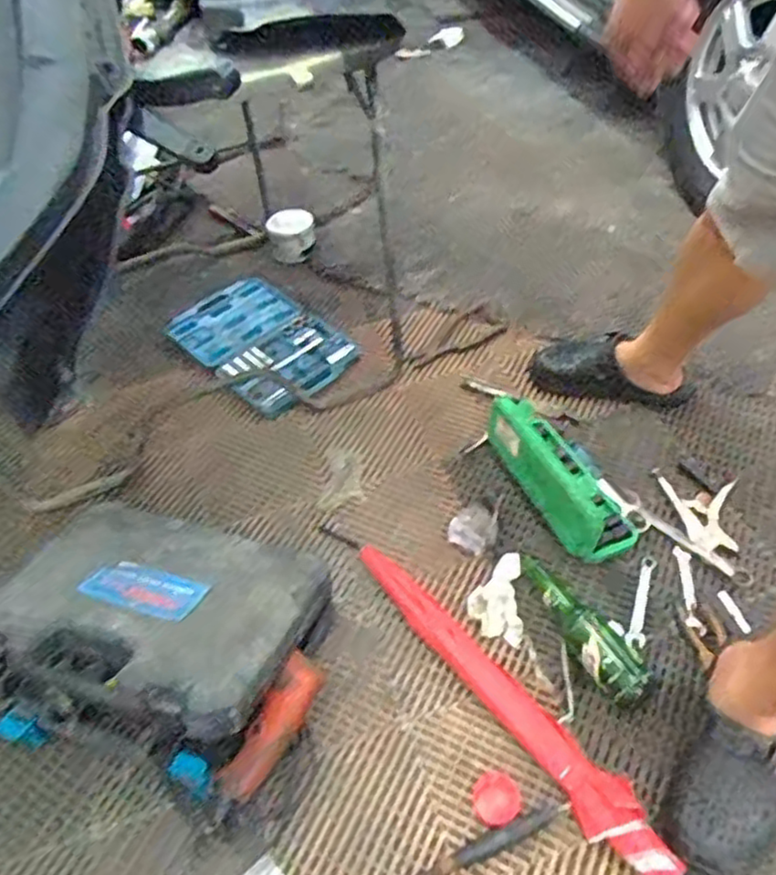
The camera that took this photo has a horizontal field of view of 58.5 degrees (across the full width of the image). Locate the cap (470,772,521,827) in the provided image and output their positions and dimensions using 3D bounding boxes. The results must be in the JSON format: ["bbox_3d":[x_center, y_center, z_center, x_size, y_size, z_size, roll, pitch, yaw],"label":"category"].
[{"bbox_3d":[0.130,0.437,0.841,0.058,0.012,0.057,-33,54,-22],"label":"cap"}]

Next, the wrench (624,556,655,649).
[{"bbox_3d":[0.373,0.239,1.013,0.025,0.005,0.150,16,52,17],"label":"wrench"}]

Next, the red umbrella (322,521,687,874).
[{"bbox_3d":[0.160,0.356,0.896,0.112,0.044,0.800,-29,53,-20],"label":"red umbrella"}]

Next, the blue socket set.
[{"bbox_3d":[-0.264,-0.207,1.413,0.255,0.037,0.392,-35,55,-24],"label":"blue socket set"}]

